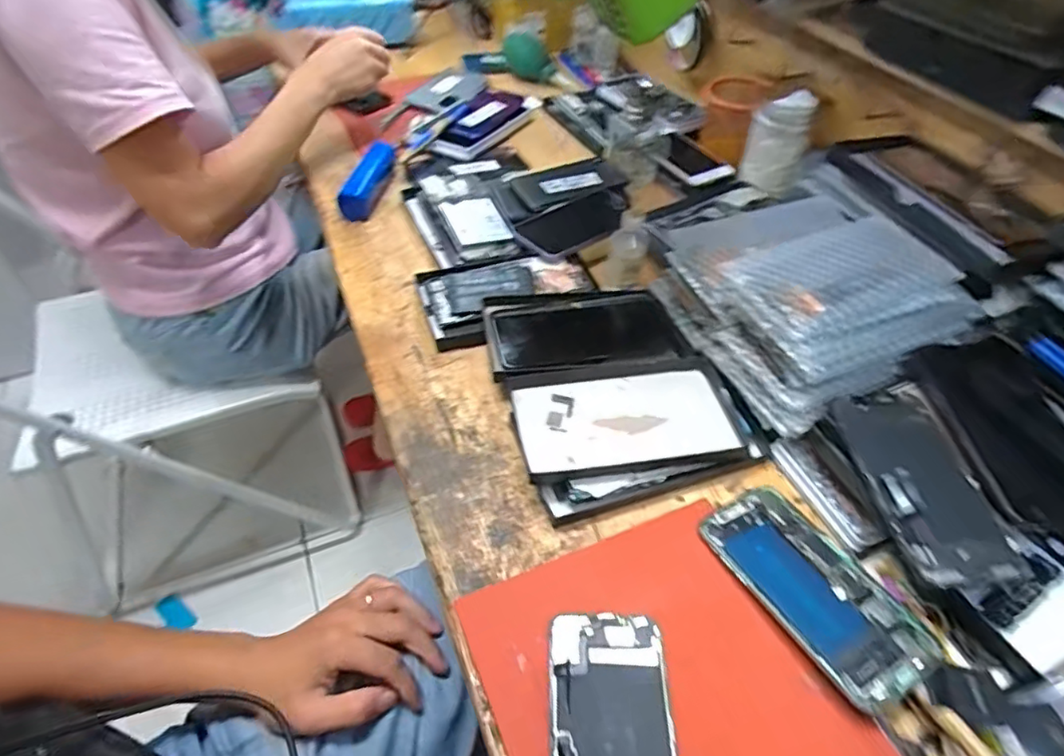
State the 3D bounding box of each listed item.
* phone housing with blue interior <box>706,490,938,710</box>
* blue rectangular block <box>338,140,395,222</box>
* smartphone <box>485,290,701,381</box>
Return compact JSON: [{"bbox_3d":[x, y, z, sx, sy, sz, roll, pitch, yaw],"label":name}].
[{"bbox_3d":[0.189,0.138,0.401,0.075,0.011,0.148,-25,53,-23],"label":"phone housing with blue interior"},{"bbox_3d":[-0.199,-0.240,0.728,0.029,0.042,0.122,10,48,7],"label":"blue rectangular block"},{"bbox_3d":[0.046,-0.047,0.554,0.175,0.019,0.102,-7,48,-8],"label":"smartphone"}]

